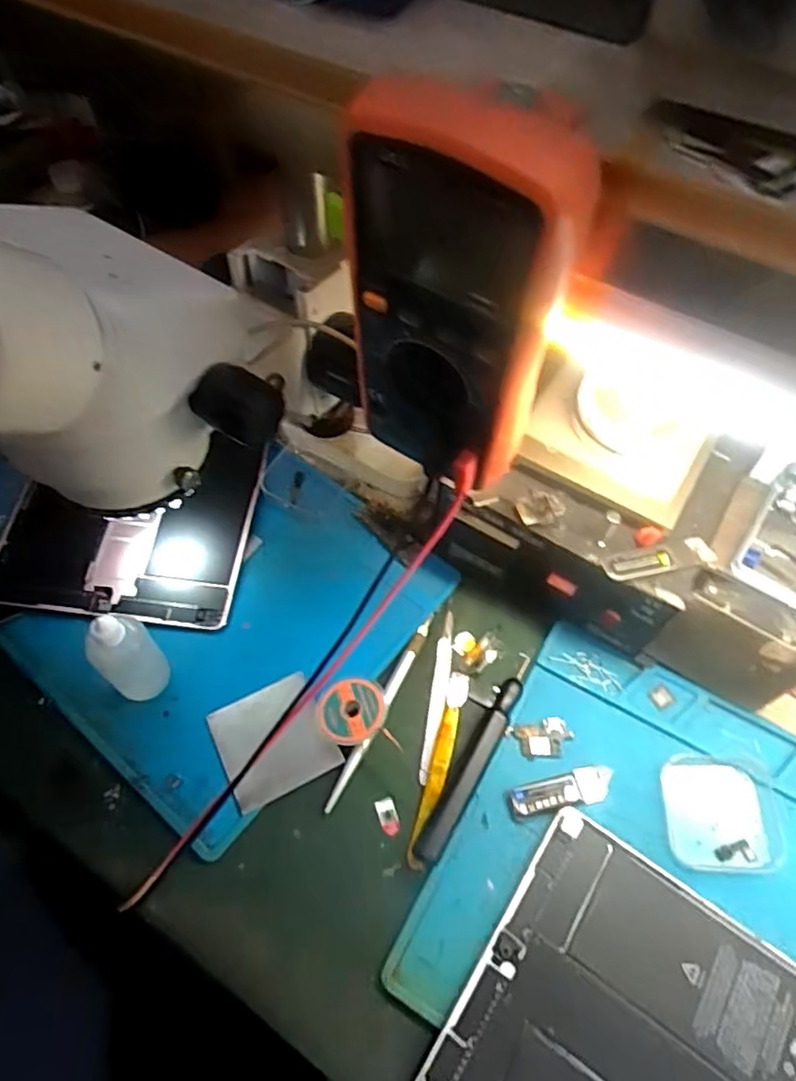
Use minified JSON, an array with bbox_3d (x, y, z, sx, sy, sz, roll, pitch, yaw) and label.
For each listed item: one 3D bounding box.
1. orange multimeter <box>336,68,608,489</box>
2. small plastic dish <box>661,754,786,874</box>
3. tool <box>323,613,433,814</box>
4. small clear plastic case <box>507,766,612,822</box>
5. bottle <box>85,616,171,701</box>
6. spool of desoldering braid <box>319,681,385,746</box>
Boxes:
[{"bbox_3d":[0.025,-0.091,0.269,0.094,0.171,0.043,32,62,18],"label":"orange multimeter"},{"bbox_3d":[0.196,0.161,0.374,0.069,0.014,0.065,2,57,2],"label":"small plastic dish"},{"bbox_3d":[-0.010,0.107,0.410,0.010,0.012,0.143,22,59,14],"label":"tool"},{"bbox_3d":[0.100,0.154,0.384,0.067,0.004,0.021,-11,57,-7],"label":"small clear plastic case"},{"bbox_3d":[-0.162,0.074,0.385,0.027,0.080,0.034,35,63,21],"label":"bottle"},{"bbox_3d":[-0.029,0.110,0.403,0.043,0.015,0.041,0,57,0],"label":"spool of desoldering braid"}]

